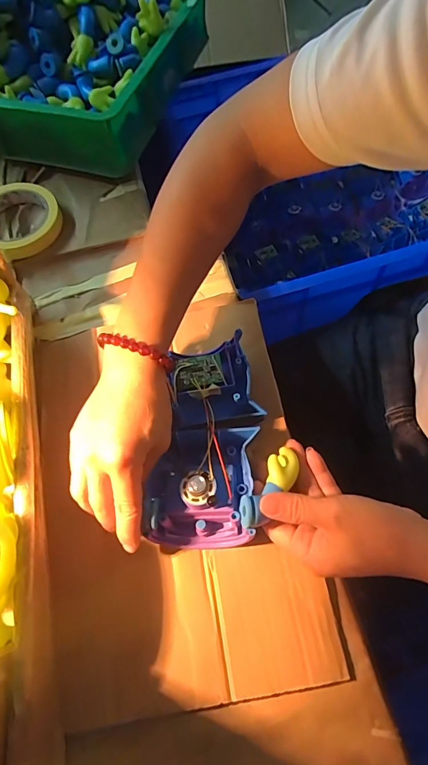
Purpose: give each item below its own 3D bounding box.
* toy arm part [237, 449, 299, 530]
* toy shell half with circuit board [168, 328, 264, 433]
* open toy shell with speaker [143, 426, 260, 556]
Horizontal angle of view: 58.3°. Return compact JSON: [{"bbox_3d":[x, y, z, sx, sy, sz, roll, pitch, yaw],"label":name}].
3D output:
[{"bbox_3d":[0.041,0.078,0.287,0.023,0.015,0.068,34,59,17],"label":"toy arm part"},{"bbox_3d":[-0.003,0.001,0.339,0.070,0.034,0.074,-11,65,-2],"label":"toy shell half with circuit board"},{"bbox_3d":[-0.011,0.084,0.302,0.081,0.041,0.086,-3,65,2],"label":"open toy shell with speaker"}]

